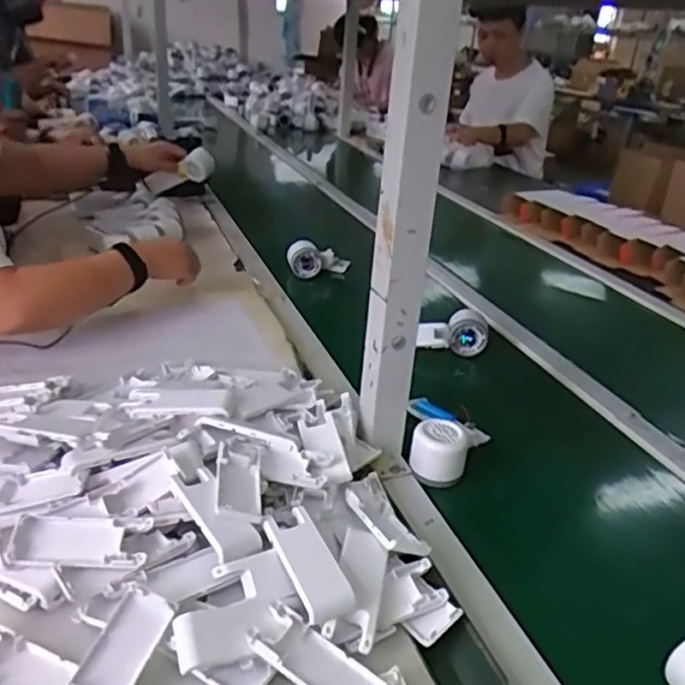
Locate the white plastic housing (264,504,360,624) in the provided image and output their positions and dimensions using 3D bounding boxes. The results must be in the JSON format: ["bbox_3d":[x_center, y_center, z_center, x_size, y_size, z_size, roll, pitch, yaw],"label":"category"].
[{"bbox_3d":[-0.027,0.175,0.507,0.039,0.022,0.097,-11,32,-28],"label":"white plastic housing"}]

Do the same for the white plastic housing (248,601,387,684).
[{"bbox_3d":[-0.016,0.226,0.449,0.097,0.010,0.039,31,34,13],"label":"white plastic housing"}]

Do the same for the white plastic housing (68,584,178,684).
[{"bbox_3d":[-0.156,0.219,0.435,0.038,0.013,0.101,15,48,18],"label":"white plastic housing"}]

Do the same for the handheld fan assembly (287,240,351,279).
[{"bbox_3d":[-0.046,-0.153,1.203,0.130,0.060,0.041,3,25,-34],"label":"handheld fan assembly"}]

